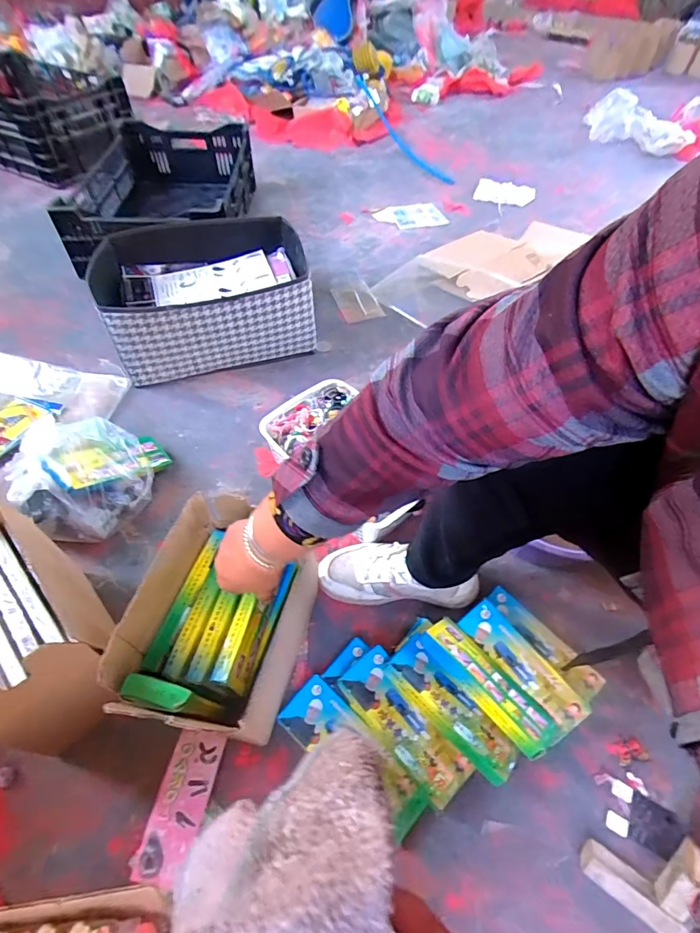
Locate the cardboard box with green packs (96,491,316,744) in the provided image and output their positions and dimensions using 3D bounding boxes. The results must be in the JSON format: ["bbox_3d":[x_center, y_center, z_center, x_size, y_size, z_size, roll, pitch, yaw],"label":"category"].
[{"bbox_3d":[-0.147,0.197,0.564,0.154,0.215,0.239,12,54,7],"label":"cardboard box with green packs"}]

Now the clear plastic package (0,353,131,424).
[{"bbox_3d":[-0.655,-0.159,0.952,0.337,0.026,0.141,11,59,3],"label":"clear plastic package"}]

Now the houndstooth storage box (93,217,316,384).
[{"bbox_3d":[-0.320,-0.394,1.024,0.449,0.186,0.373,-15,55,-12],"label":"houndstooth storage box"}]

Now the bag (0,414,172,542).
[{"bbox_3d":[-0.415,0.011,0.744,0.219,0.150,0.140,-34,61,-24],"label":"bag"}]

